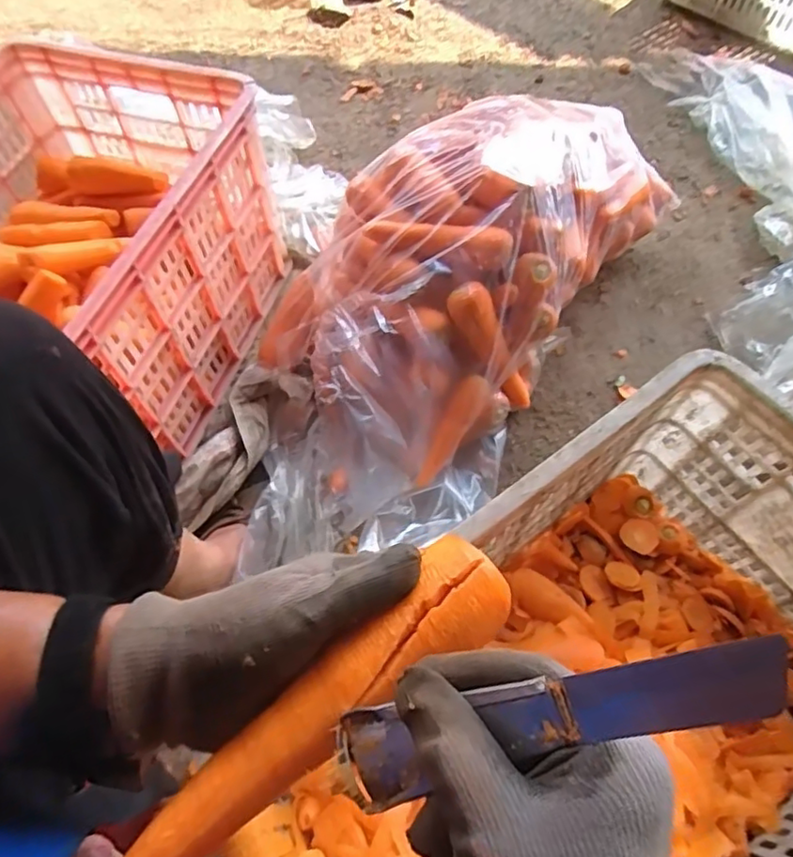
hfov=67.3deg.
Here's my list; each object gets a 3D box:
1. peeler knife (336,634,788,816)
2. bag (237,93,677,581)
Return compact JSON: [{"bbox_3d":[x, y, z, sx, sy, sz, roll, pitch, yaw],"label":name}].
[{"bbox_3d":[0.044,0.101,0.203,0.166,0.008,0.033,-30,58,30],"label":"peeler knife"},{"bbox_3d":[0.073,-0.194,0.761,0.310,0.252,0.622,33,68,16],"label":"bag"}]

